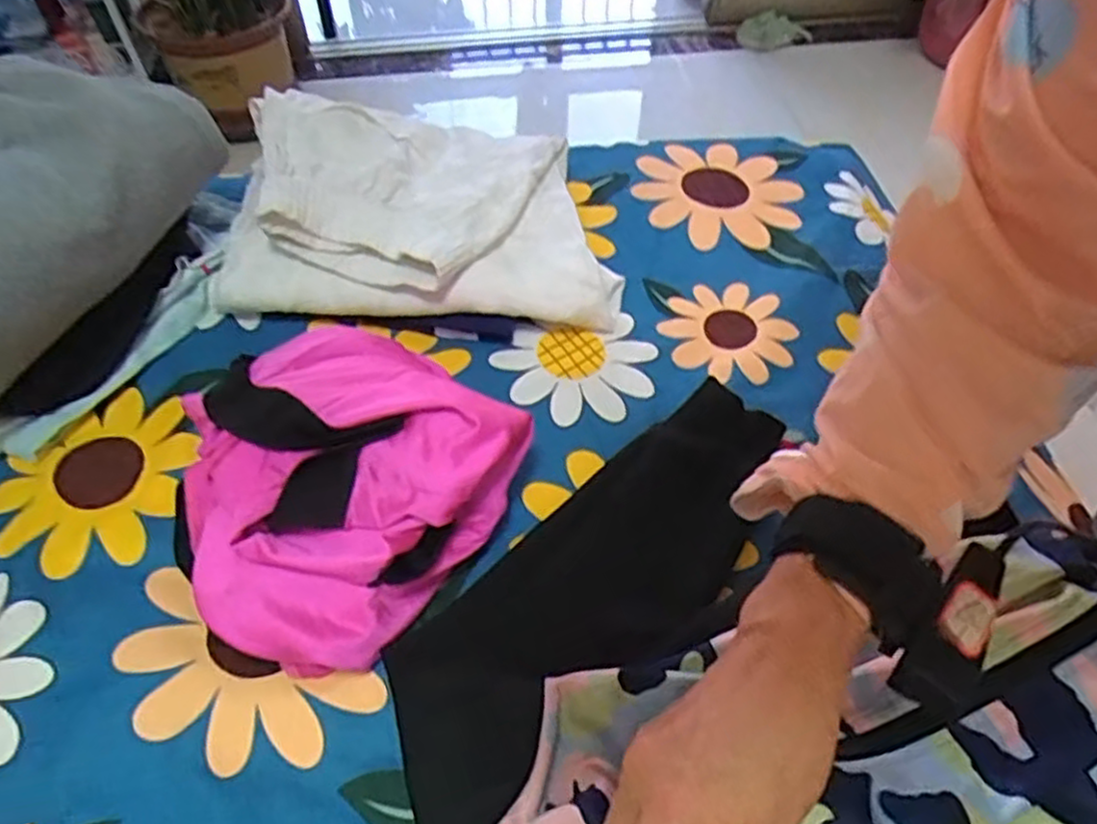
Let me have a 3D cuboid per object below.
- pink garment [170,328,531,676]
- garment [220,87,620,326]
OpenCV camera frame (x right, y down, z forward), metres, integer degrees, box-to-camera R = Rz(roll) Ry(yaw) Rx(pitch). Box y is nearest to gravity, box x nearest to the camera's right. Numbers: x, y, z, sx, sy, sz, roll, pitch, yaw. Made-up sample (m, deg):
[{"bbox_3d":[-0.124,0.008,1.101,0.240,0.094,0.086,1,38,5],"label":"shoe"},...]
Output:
[{"bbox_3d":[-0.143,0.034,0.466,0.210,0.098,0.193,37,62,25],"label":"pink garment"},{"bbox_3d":[-0.106,-0.166,0.614,0.314,0.096,0.192,1,53,2],"label":"garment"}]

